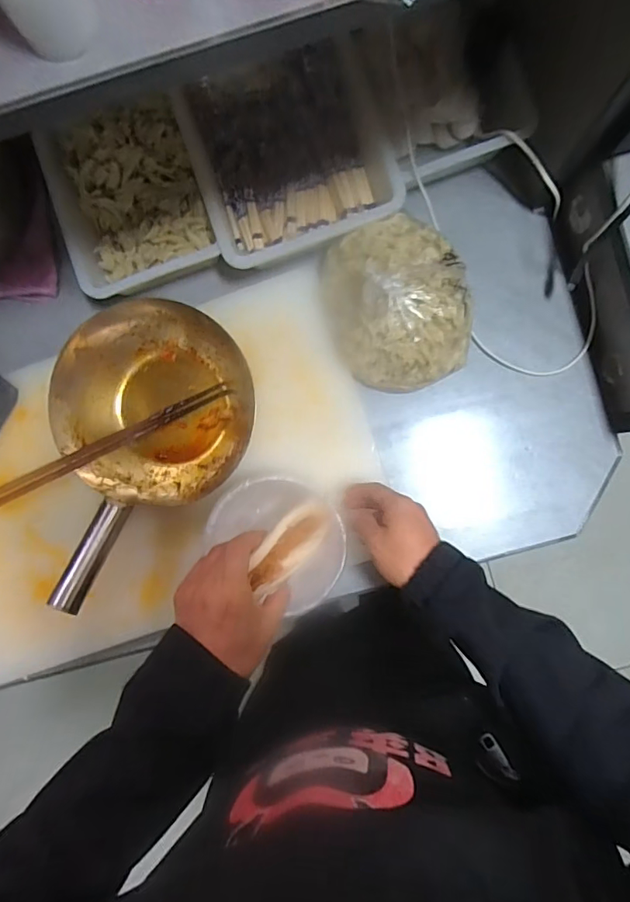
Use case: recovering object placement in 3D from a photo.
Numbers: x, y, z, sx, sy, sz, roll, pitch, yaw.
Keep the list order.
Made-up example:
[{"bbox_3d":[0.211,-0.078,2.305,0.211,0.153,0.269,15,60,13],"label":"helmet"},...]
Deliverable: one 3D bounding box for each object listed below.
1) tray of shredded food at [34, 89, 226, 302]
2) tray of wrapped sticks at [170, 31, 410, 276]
[{"bbox_3d":[-0.213,-0.288,0.564,0.170,0.044,0.191,-16,88,2],"label":"tray of shredded food"},{"bbox_3d":[-0.033,-0.352,0.551,0.211,0.056,0.248,-18,87,2],"label":"tray of wrapped sticks"}]

